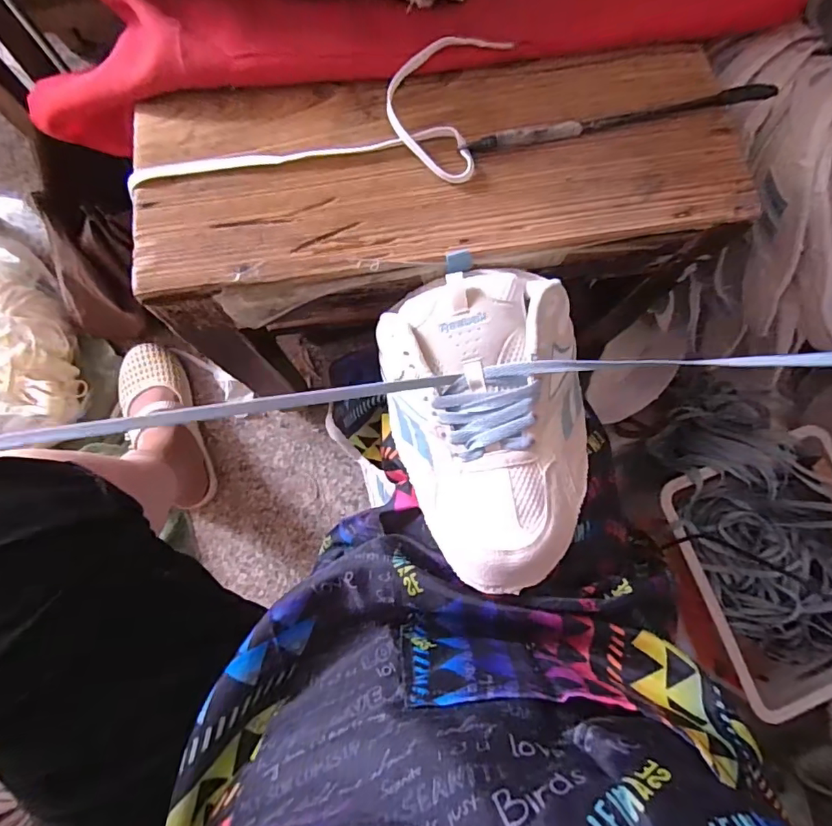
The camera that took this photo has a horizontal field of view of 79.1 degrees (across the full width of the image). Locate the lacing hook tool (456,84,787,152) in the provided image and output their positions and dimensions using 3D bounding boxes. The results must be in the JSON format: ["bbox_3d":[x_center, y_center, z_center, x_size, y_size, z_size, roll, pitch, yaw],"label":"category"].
[{"bbox_3d":[0.143,-0.206,0.354,0.225,0.011,0.011,-13,82,-4],"label":"lacing hook tool"}]

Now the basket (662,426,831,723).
[{"bbox_3d":[0.457,0.194,0.666,0.261,0.132,0.296,-23,83,-6],"label":"basket"}]

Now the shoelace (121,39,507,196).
[{"bbox_3d":[-0.062,-0.195,0.342,0.266,0.019,0.097,-9,82,-4],"label":"shoelace"}]

